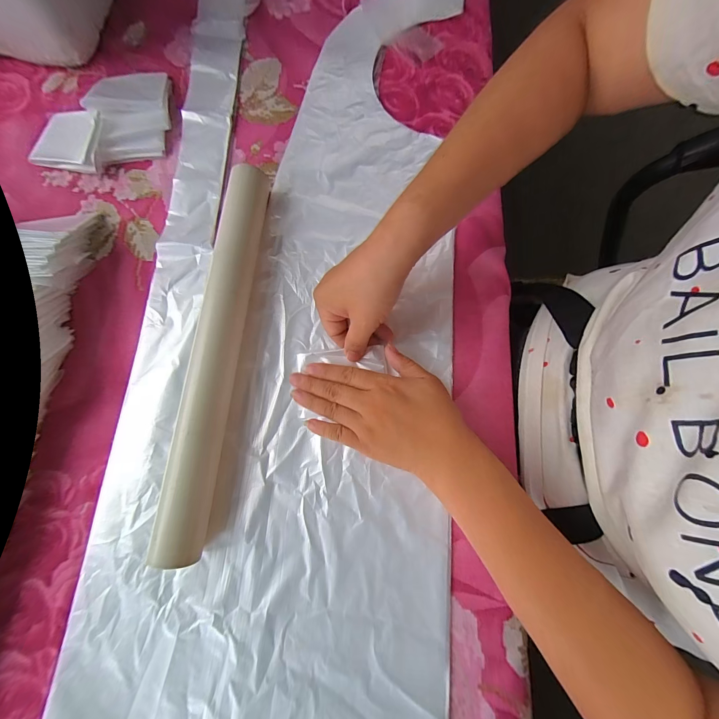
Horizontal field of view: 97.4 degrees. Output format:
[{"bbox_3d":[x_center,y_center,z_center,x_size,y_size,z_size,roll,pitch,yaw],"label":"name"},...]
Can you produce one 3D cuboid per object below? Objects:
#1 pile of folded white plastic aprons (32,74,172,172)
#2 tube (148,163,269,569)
[{"bbox_3d":[-0.291,-0.268,0.355,0.149,0.025,0.112,-13,78,-2],"label":"pile of folded white plastic aprons"},{"bbox_3d":[-0.126,-0.012,0.287,0.042,0.040,0.351,5,78,1],"label":"tube"}]

